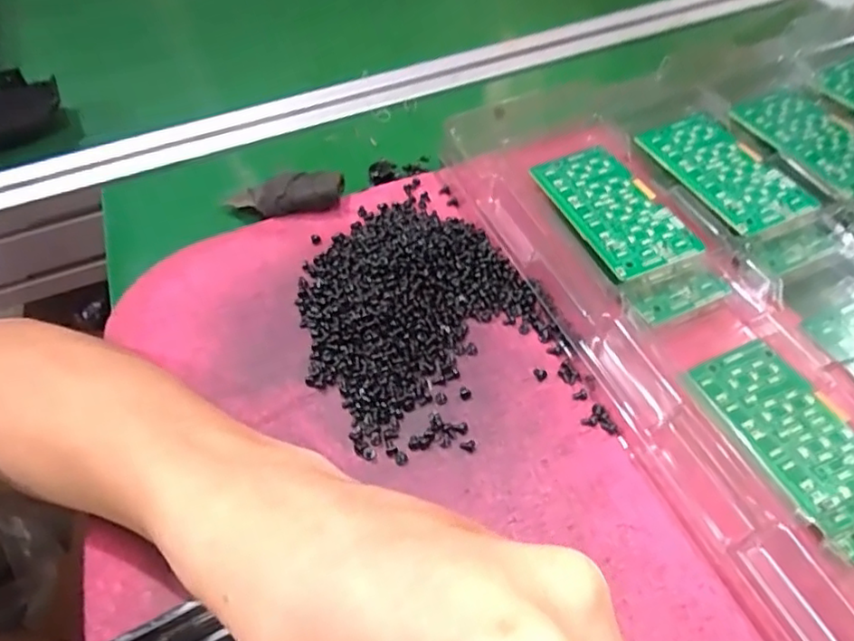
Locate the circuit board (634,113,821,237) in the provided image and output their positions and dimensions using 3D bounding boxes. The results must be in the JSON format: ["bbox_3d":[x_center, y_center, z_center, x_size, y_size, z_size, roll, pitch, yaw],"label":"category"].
[{"bbox_3d":[0.158,-0.082,0.336,0.049,0.004,0.091,-18,52,-11],"label":"circuit board"}]

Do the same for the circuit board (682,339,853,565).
[{"bbox_3d":[0.154,0.047,0.255,0.047,0.004,0.094,-19,48,-11],"label":"circuit board"}]

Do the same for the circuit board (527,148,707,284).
[{"bbox_3d":[0.095,-0.058,0.321,0.048,0.006,0.091,-19,52,-11],"label":"circuit board"}]

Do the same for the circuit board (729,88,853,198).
[{"bbox_3d":[0.221,-0.103,0.351,0.052,0.004,0.088,-21,53,-13],"label":"circuit board"}]

